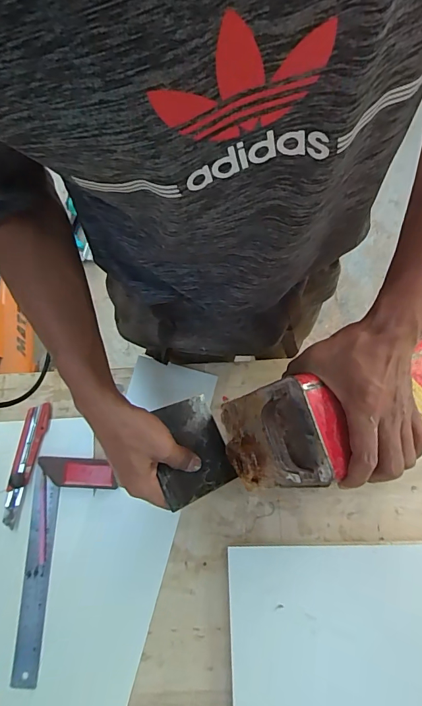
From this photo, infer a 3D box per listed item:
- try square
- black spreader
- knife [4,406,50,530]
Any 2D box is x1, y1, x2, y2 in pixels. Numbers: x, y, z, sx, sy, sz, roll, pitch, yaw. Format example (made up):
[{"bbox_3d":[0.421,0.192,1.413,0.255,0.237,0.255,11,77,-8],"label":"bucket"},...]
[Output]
[{"bbox_3d":[-0.212,0.302,0.564,0.107,0.021,0.298,5,77,1],"label":"try square"},{"bbox_3d":[-0.024,0.107,0.456,0.099,0.007,0.107,-10,73,-45],"label":"black spreader"},{"bbox_3d":[-0.273,0.162,0.596,0.030,0.017,0.173,8,77,2],"label":"knife"}]

